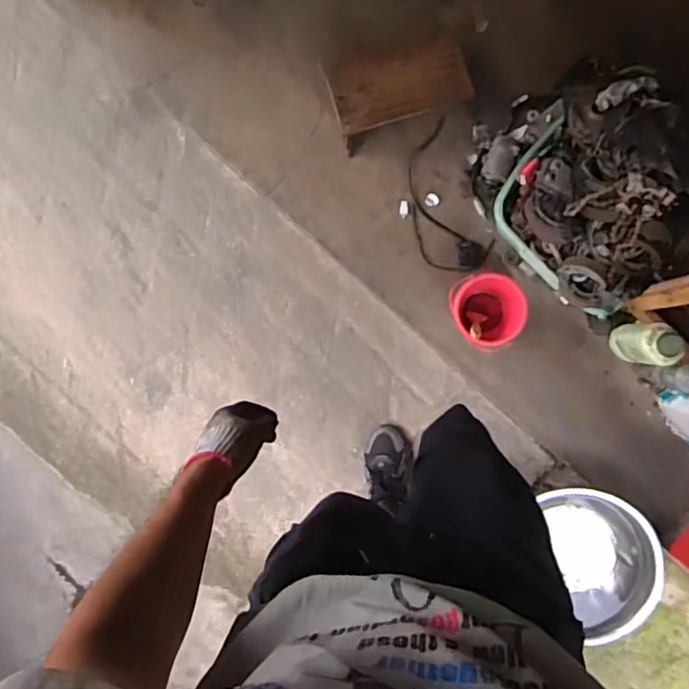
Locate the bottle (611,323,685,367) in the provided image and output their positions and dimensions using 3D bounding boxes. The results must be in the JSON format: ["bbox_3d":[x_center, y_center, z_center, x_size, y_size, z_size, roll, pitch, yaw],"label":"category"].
[{"bbox_3d":[0.616,0.003,1.231,0.069,0.265,0.092,0,91,5],"label":"bottle"}]

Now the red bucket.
[{"bbox_3d":[0.312,-0.075,1.310,0.153,0.132,0.151,0,91,4],"label":"red bucket"}]

